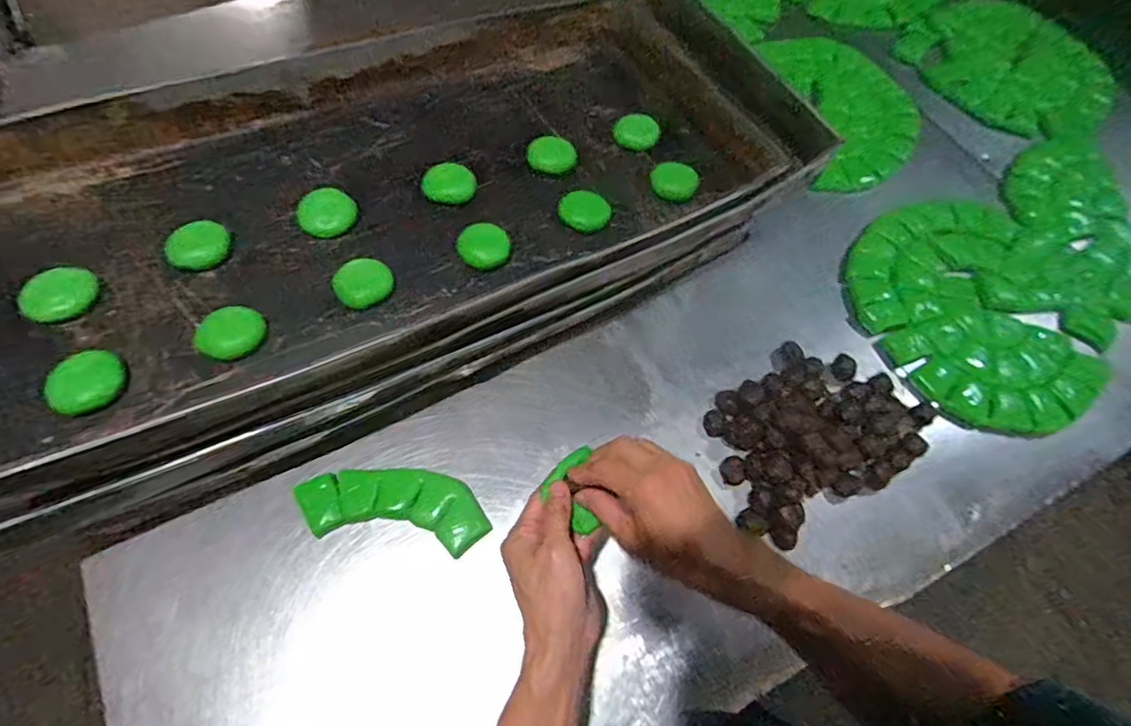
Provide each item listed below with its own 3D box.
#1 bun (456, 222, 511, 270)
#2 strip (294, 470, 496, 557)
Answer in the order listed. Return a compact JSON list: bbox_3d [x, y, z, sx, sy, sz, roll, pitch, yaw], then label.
[{"bbox_3d":[-0.084,-0.121,0.576,0.050,0.023,0.041,-22,68,-12],"label":"bun"},{"bbox_3d":[-0.171,0.144,0.559,0.184,0.017,0.070,8,65,1],"label":"strip"}]

